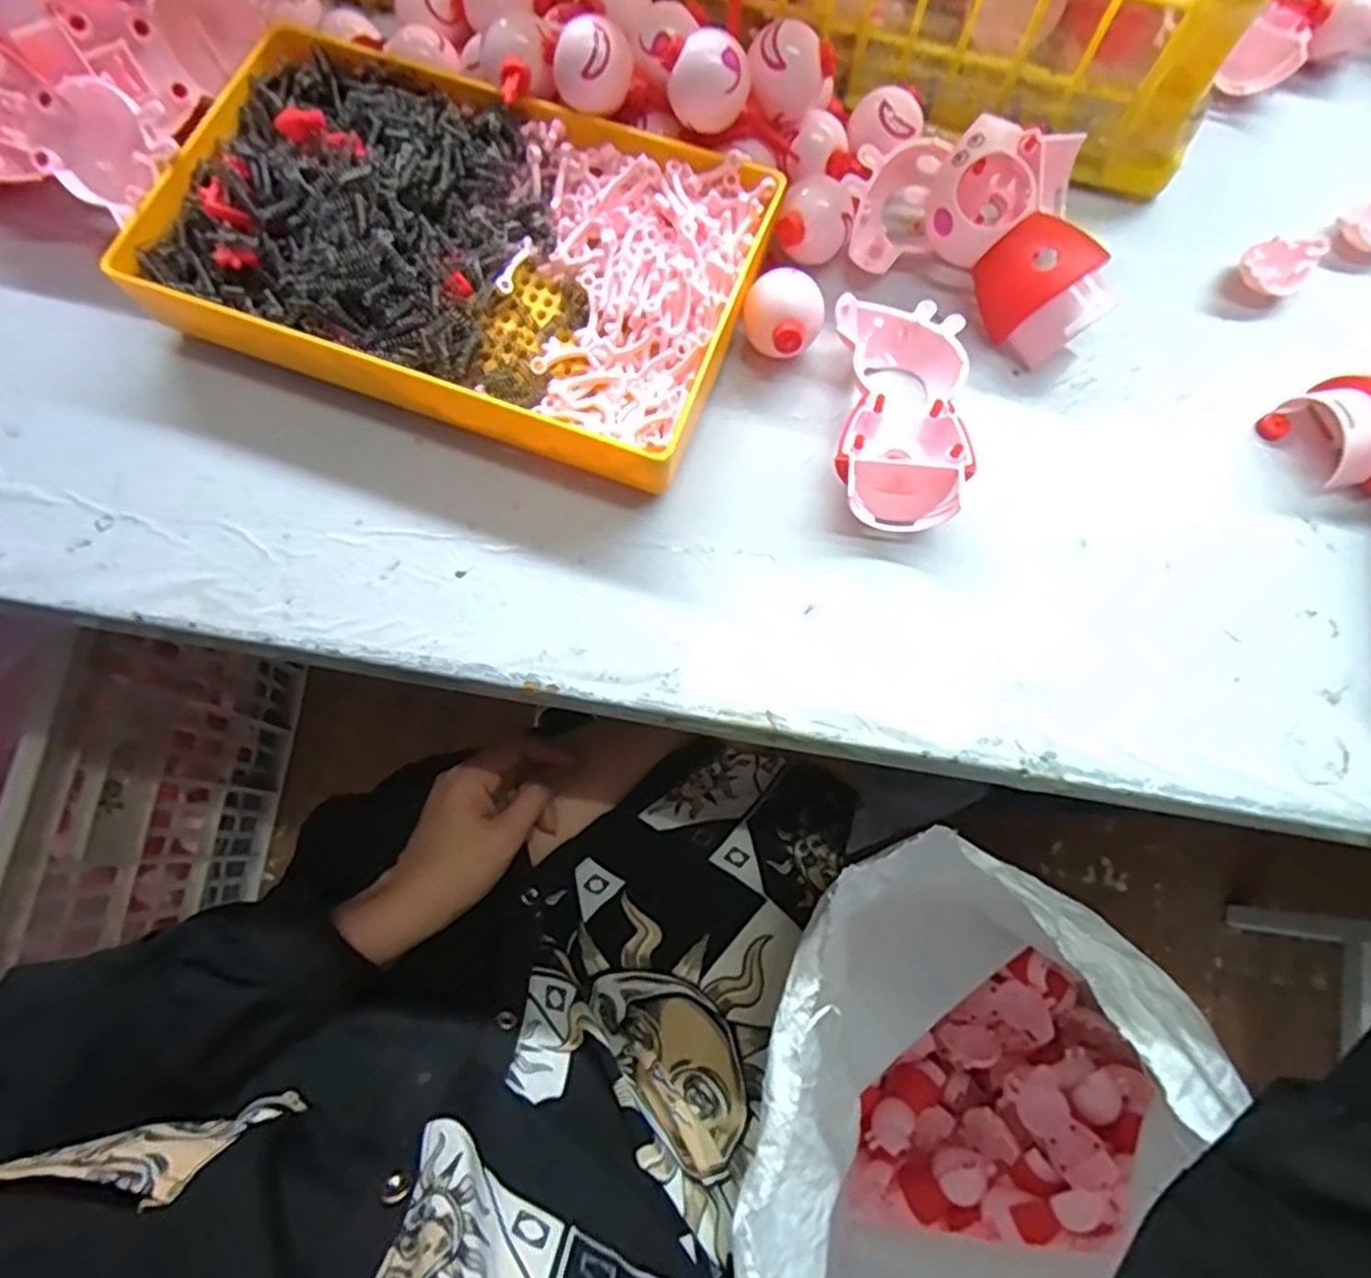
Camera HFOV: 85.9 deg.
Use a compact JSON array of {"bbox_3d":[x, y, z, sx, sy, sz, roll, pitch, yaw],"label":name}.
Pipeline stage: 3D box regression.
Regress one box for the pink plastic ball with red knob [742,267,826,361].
[{"bbox_3d":[0.042,-0.135,0.320,0.033,0.035,0.031,0,74,0],"label":"pink plastic ball with red knob"}]

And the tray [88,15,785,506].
[{"bbox_3d":[-0.097,-0.168,0.319,0.245,0.050,0.147,20,75,5],"label":"tray"}]

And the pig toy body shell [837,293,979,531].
[{"bbox_3d":[0.090,-0.096,0.312,0.053,0.029,0.101,2,74,0],"label":"pig toy body shell"}]

